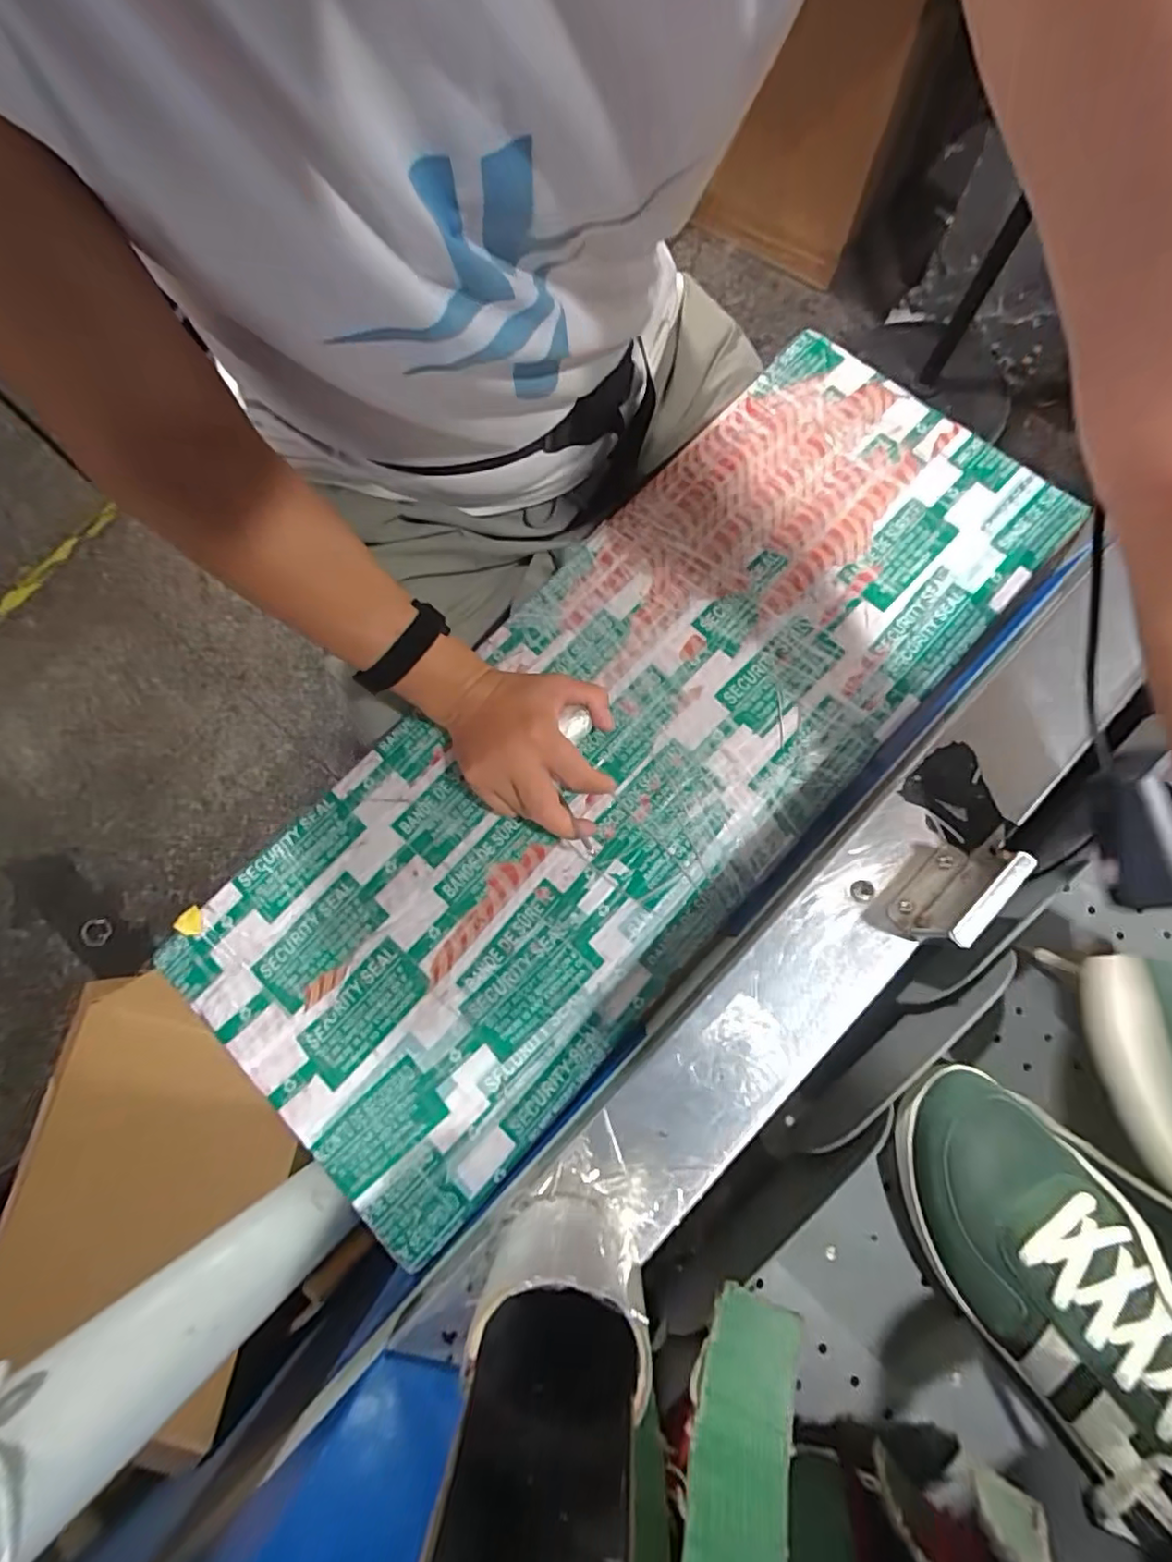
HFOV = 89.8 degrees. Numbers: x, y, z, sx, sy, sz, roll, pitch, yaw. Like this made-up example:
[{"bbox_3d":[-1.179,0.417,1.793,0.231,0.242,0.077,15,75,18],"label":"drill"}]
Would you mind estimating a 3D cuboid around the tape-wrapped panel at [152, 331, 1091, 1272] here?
[{"bbox_3d":[0.041,-0.046,0.504,0.317,0.016,0.806,42,83,8],"label":"tape-wrapped panel"}]

